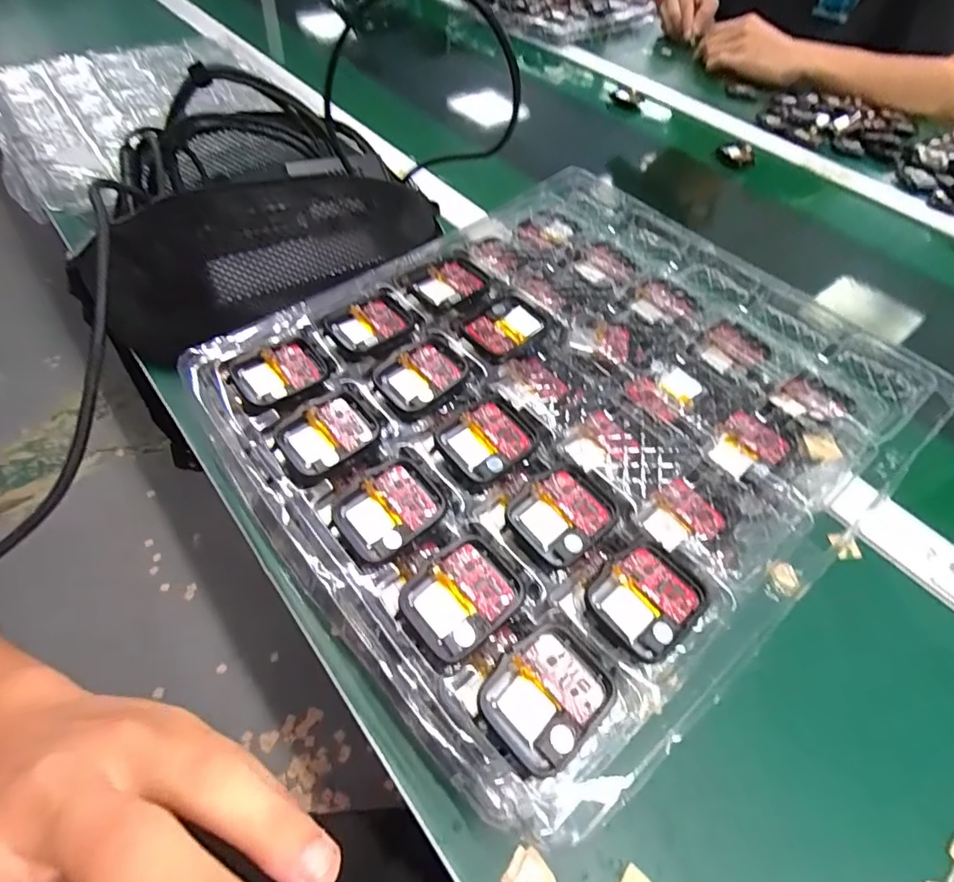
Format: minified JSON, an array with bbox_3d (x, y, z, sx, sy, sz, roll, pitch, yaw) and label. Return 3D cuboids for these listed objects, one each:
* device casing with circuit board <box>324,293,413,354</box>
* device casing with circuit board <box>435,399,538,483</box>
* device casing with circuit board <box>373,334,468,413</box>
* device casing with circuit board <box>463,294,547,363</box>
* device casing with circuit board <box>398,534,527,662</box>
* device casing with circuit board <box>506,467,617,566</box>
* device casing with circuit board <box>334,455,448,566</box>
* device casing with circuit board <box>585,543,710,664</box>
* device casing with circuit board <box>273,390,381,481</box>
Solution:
[{"bbox_3d":[-0.060,-0.066,0.291,0.042,0.005,0.036,-27,60,-23],"label":"device casing with circuit board"},{"bbox_3d":[0.006,-0.002,0.247,0.043,0.007,0.036,-32,62,-25],"label":"device casing with circuit board"},{"bbox_3d":[-0.027,-0.035,0.270,0.045,0.010,0.036,-33,62,-25],"label":"device casing with circuit board"},{"bbox_3d":[0.016,-0.062,0.288,0.045,0.006,0.036,-32,62,-25],"label":"device casing with circuit board"},{"bbox_3d":[-0.006,0.062,0.206,0.042,0.009,0.036,-33,62,-25],"label":"device casing with circuit board"},{"bbox_3d":[0.038,0.032,0.228,0.041,0.007,0.037,-33,63,-26],"label":"device casing with circuit board"},{"bbox_3d":[-0.038,0.031,0.227,0.043,0.012,0.035,-29,61,-23],"label":"device casing with circuit board"},{"bbox_3d":[0.069,0.063,0.208,0.043,0.006,0.037,-32,62,-25],"label":"device casing with circuit board"},{"bbox_3d":[-0.070,-0.002,0.248,0.043,0.013,0.036,-34,63,-26],"label":"device casing with circuit board"}]

